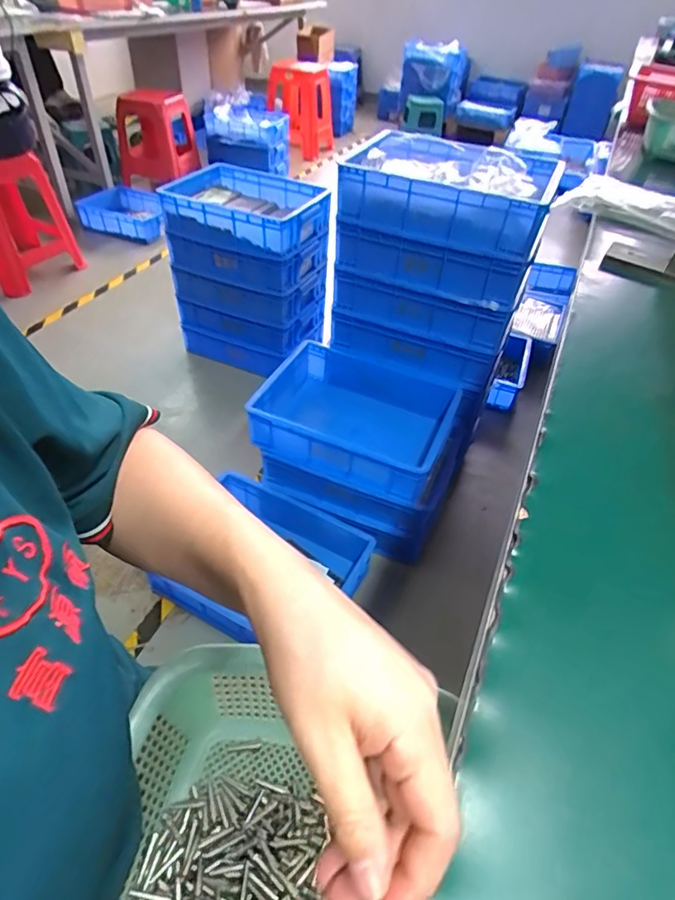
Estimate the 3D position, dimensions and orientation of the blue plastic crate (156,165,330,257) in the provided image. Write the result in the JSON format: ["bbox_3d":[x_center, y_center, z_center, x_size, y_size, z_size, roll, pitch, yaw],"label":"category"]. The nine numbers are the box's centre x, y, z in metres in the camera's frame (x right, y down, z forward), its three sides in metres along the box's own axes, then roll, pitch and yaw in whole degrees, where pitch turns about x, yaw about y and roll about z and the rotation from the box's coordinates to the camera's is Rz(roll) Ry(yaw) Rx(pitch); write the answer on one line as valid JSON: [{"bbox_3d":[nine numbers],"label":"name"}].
[{"bbox_3d":[-0.270,-0.712,1.488,0.461,0.097,0.316,15,45,11],"label":"blue plastic crate"}]

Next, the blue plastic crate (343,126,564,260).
[{"bbox_3d":[0.242,-0.553,1.090,0.404,0.119,0.312,19,46,15],"label":"blue plastic crate"}]

